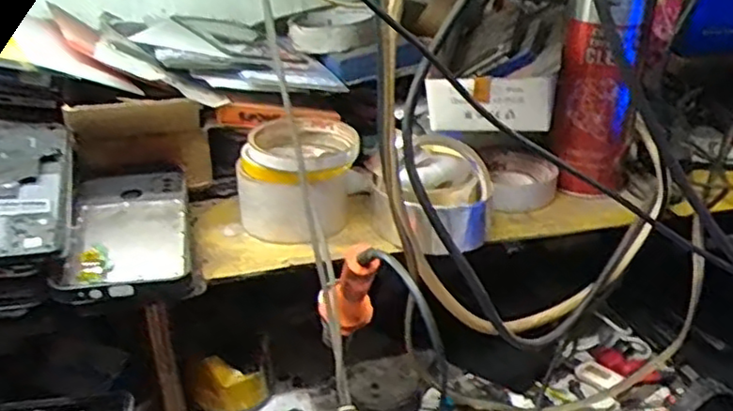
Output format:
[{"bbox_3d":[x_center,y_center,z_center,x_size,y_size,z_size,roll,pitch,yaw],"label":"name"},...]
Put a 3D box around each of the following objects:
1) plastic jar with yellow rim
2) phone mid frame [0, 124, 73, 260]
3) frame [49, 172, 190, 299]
[{"bbox_3d":[-0.053,-0.022,0.546,0.098,0.072,0.084,-3,25,-3],"label":"plastic jar with yellow rim"},{"bbox_3d":[-0.239,-0.015,0.452,0.079,0.010,0.179,-4,34,-19],"label":"phone mid frame"},{"bbox_3d":[-0.165,0.014,0.478,0.076,0.014,0.178,-8,25,-13],"label":"frame"}]

